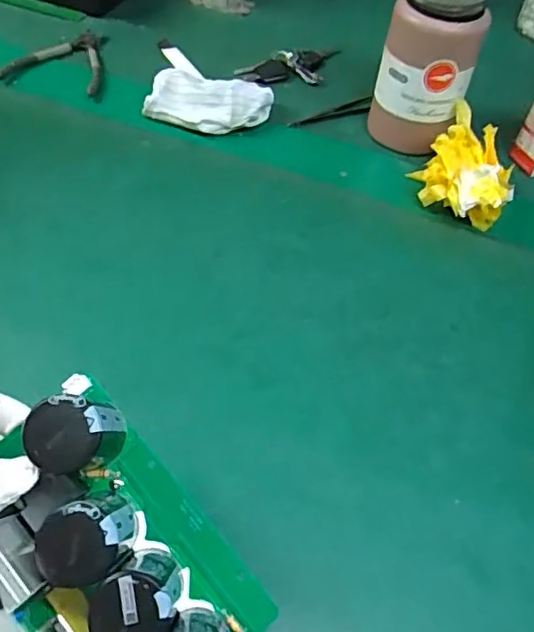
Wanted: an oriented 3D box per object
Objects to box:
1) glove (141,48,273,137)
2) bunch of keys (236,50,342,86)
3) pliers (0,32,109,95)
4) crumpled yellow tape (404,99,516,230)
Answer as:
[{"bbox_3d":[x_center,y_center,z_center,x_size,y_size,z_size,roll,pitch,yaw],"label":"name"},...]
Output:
[{"bbox_3d":[-0.061,-0.227,0.604,0.123,0.034,0.079,17,52,8],"label":"glove"},{"bbox_3d":[0.038,-0.299,0.686,0.143,0.018,0.057,-22,57,-21],"label":"bunch of keys"},{"bbox_3d":[-0.222,-0.300,0.659,0.108,0.010,0.142,14,51,6],"label":"pliers"},{"bbox_3d":[0.187,-0.137,0.543,0.089,0.059,0.121,23,53,13],"label":"crumpled yellow tape"}]

